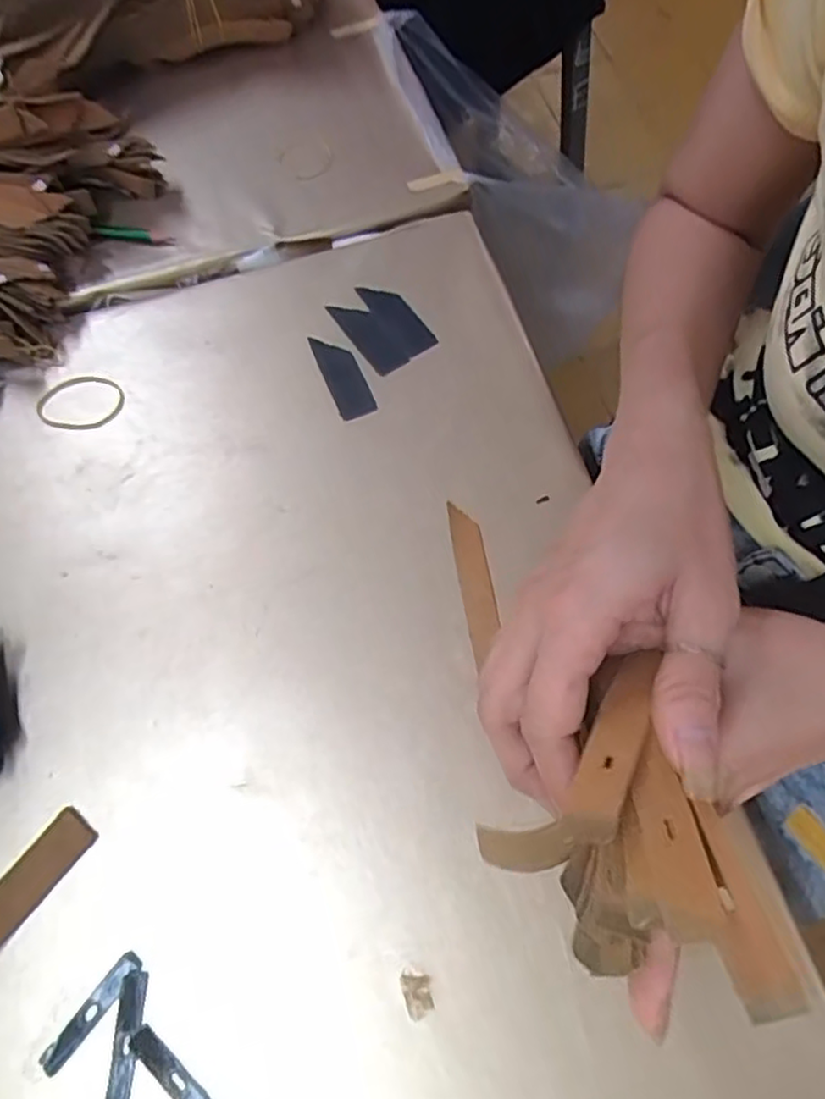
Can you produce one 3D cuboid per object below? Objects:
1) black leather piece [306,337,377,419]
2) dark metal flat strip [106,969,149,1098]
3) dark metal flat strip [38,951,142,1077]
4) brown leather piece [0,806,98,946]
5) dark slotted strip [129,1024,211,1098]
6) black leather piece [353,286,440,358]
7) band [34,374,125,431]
[{"bbox_3d":[-0.044,-0.109,0.429,0.023,0.004,0.062,-21,70,-7],"label":"black leather piece"},{"bbox_3d":[-0.124,0.214,0.294,0.011,0.004,0.053,-1,65,2],"label":"dark metal flat strip"},{"bbox_3d":[-0.142,0.204,0.299,0.010,0.004,0.053,35,71,17],"label":"dark metal flat strip"},{"bbox_3d":[-0.181,0.156,0.324,0.023,0.005,0.066,36,73,16],"label":"brown leather piece"},{"bbox_3d":[-0.101,0.227,0.291,0.053,0.004,0.010,38,62,14],"label":"dark slotted strip"},{"bbox_3d":[-0.010,-0.152,0.445,0.023,0.004,0.064,-32,71,-12],"label":"black leather piece"},{"bbox_3d":[-0.207,-0.091,0.423,0.051,0.004,0.042,-31,69,-10],"label":"band"}]

